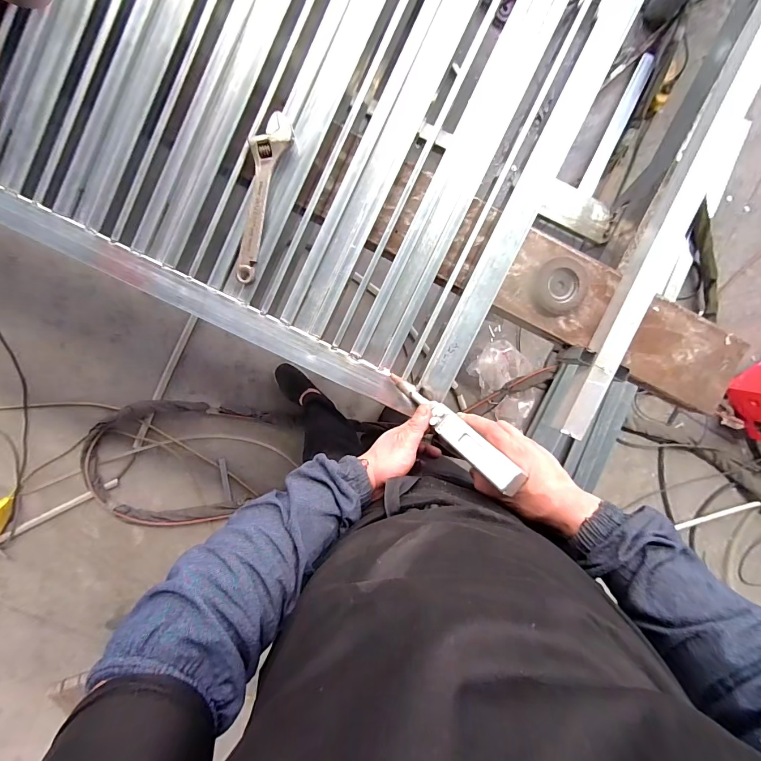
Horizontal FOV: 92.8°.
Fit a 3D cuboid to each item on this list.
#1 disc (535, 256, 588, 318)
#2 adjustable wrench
[{"bbox_3d":[0.309,-0.161,0.624,0.083,0.016,0.095,18,95,-5],"label":"disc"},{"bbox_3d":[-0.184,-0.271,0.538,0.053,0.023,0.243,19,91,0],"label":"adjustable wrench"}]

